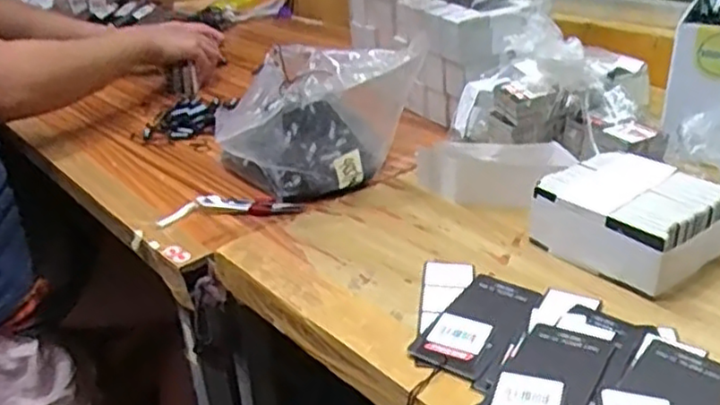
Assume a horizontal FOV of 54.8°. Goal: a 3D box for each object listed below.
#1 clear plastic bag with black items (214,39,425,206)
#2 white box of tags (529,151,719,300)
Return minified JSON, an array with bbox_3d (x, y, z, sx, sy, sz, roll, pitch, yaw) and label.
[{"bbox_3d":[-0.041,-0.076,0.640,0.177,0.131,0.140,-10,28,-12],"label":"clear plastic bag with black items"},{"bbox_3d":[0.207,0.009,0.529,0.113,0.041,0.111,-21,33,-30],"label":"white box of tags"}]

